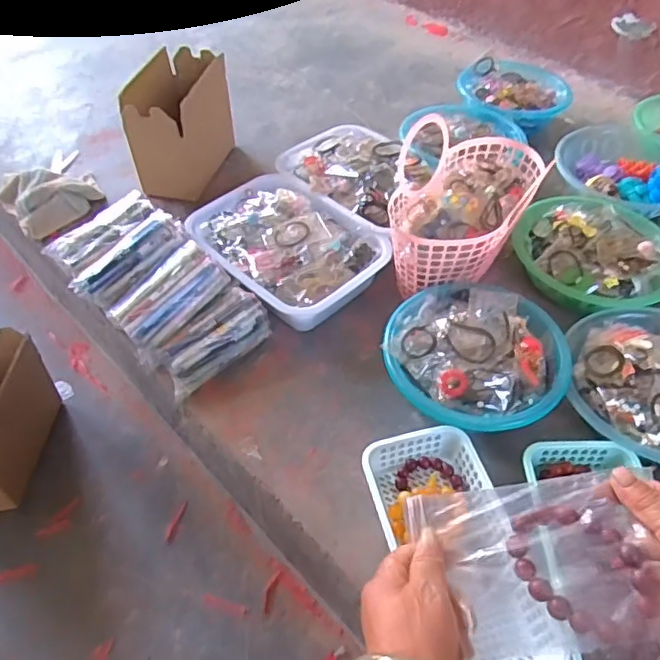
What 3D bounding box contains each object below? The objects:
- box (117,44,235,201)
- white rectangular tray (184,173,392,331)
[{"bbox_3d":[-0.262,-0.355,1.026,0.124,0.186,0.210,8,49,5],"label":"box"},{"bbox_3d":[-0.077,-0.134,0.888,0.290,0.069,0.208,37,57,26],"label":"white rectangular tray"}]

